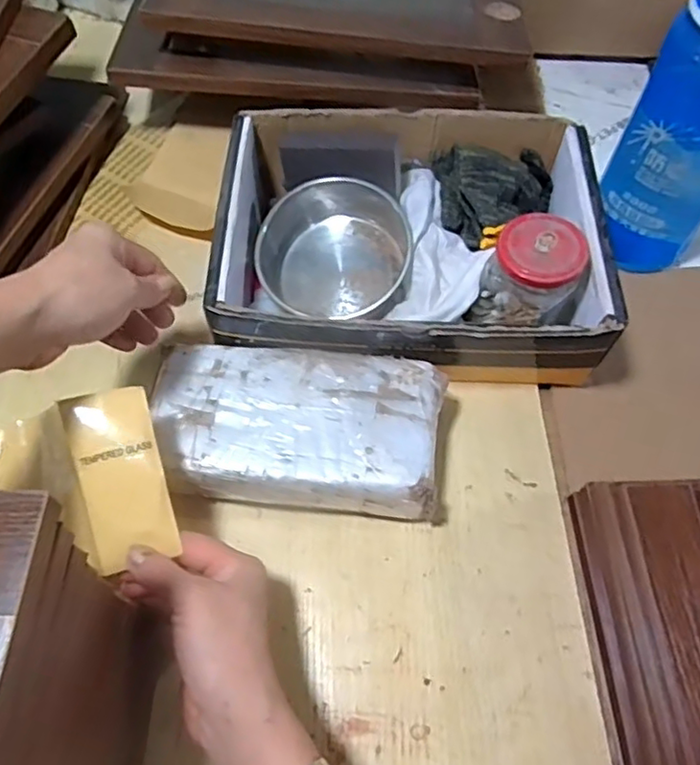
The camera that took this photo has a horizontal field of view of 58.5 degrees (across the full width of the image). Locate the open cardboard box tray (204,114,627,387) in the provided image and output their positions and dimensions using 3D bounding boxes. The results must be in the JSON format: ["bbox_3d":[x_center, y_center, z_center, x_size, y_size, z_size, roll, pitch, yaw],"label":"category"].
[{"bbox_3d":[0.046,-0.115,0.521,0.292,0.116,0.223,2,61,-2],"label":"open cardboard box tray"}]

